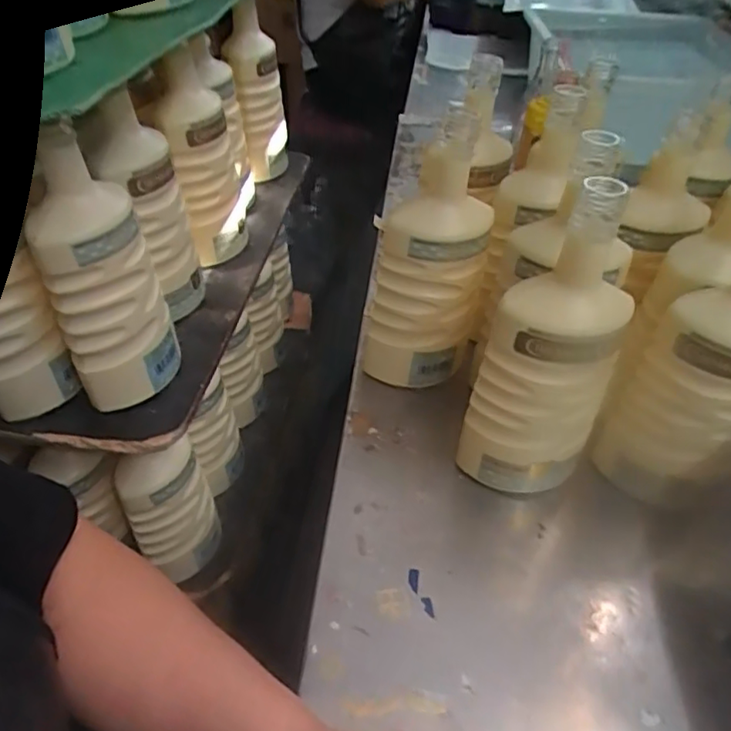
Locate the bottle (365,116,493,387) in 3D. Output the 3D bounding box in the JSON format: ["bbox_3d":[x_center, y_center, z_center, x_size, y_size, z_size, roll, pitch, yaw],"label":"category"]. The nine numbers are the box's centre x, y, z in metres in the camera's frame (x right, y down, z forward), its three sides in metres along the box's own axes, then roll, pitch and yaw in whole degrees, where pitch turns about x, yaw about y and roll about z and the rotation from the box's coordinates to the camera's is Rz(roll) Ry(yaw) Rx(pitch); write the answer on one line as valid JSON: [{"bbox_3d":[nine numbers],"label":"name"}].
[{"bbox_3d":[0.057,-0.087,0.535,0.087,0.241,0.076,23,48,23],"label":"bottle"}]

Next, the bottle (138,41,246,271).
[{"bbox_3d":[-0.172,-0.200,0.626,0.077,0.212,0.075,-9,44,-9],"label":"bottle"}]

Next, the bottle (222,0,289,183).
[{"bbox_3d":[-0.133,-0.329,0.750,0.061,0.203,0.074,-5,42,-6],"label":"bottle"}]

